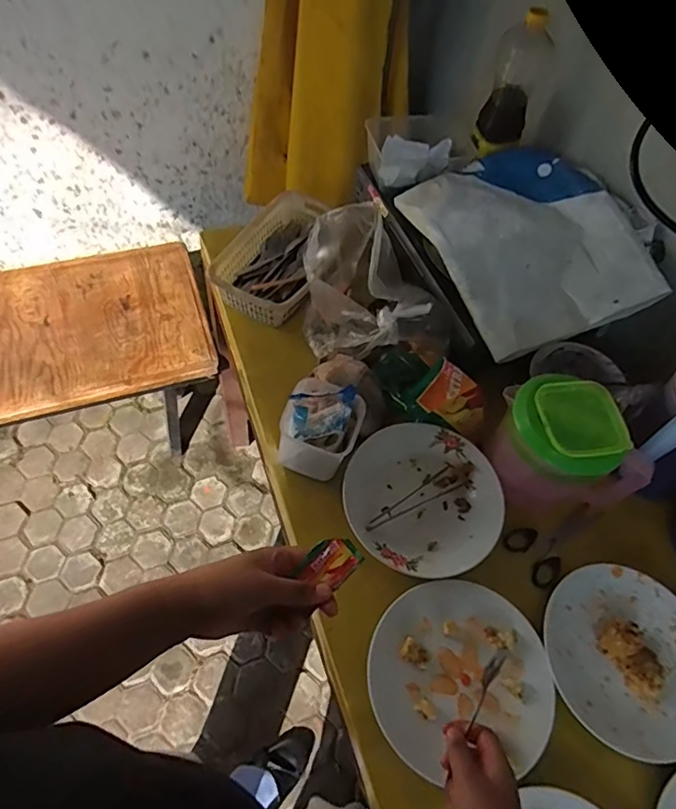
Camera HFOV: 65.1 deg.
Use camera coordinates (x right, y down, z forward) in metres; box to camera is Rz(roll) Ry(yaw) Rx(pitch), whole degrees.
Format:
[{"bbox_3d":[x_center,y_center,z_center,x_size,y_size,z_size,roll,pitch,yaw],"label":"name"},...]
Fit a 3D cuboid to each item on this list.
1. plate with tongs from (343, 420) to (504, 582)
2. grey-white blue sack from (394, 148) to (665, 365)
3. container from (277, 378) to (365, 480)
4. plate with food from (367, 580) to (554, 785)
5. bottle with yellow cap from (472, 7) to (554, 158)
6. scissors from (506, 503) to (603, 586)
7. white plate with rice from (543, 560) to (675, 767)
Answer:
[{"bbox_3d":[0.109,0.120,0.691,0.195,0.022,0.202,2,58,-3],"label":"plate with tongs"},{"bbox_3d":[0.283,-0.257,0.810,0.270,0.075,0.347,-13,60,-13],"label":"grey-white blue sack"},{"bbox_3d":[-0.019,0.024,0.667,0.087,0.111,0.087,21,59,8],"label":"container"},{"bbox_3d":[0.139,0.298,0.596,0.197,0.021,0.186,2,58,-3],"label":"plate with food"},{"bbox_3d":[0.284,-0.515,0.845,0.062,0.185,0.070,41,64,19],"label":"bottle with yellow cap"},{"bbox_3d":[0.301,0.177,0.718,0.154,0.014,0.074,-28,64,-20],"label":"scissors"},{"bbox_3d":[0.349,0.294,0.627,0.202,0.027,0.201,2,58,-3],"label":"white plate with rice"}]

